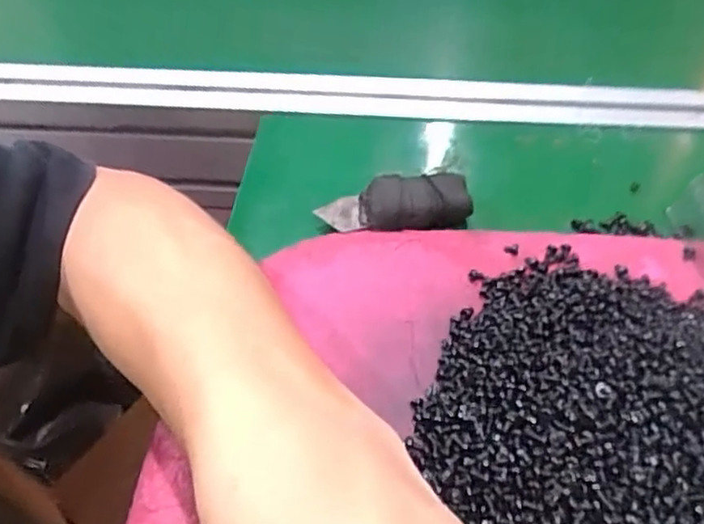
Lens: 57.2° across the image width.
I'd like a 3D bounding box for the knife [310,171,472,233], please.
[{"bbox_3d":[0.020,-0.028,0.303,0.069,0.009,0.029,1,48,0],"label":"knife"}]

